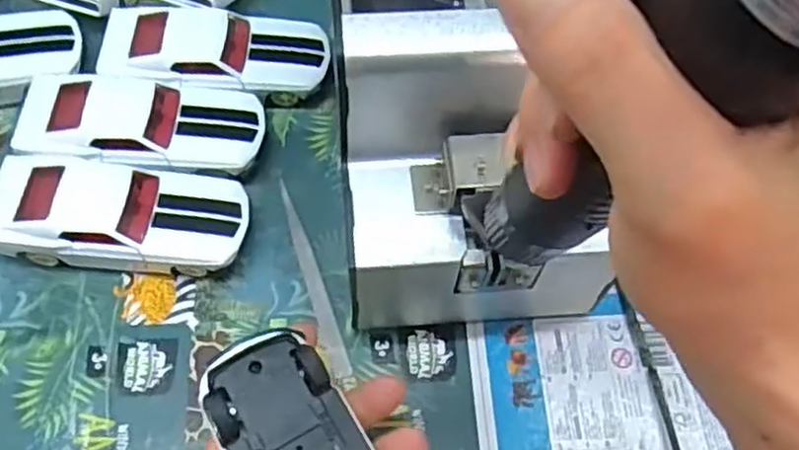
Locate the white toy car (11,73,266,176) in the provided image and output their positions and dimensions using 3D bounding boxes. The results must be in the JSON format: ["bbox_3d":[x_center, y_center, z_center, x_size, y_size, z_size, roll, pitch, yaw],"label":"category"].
[{"bbox_3d":[-0.140,-0.053,0.401,0.125,0.033,0.051,2,62,-2],"label":"white toy car"}]

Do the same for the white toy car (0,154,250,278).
[{"bbox_3d":[-0.144,-0.004,0.376,0.126,0.033,0.054,3,62,-1],"label":"white toy car"}]

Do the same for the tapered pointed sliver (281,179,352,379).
[{"bbox_3d":[-0.047,0.027,0.382,0.012,0.005,0.114,-16,63,-11],"label":"tapered pointed sliver"}]

